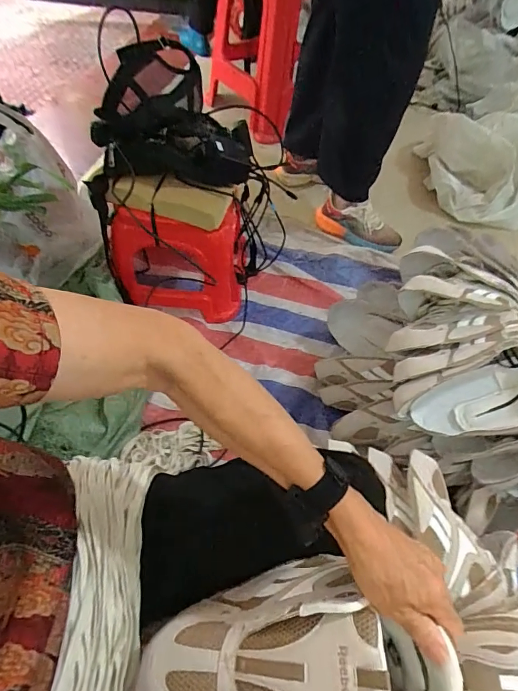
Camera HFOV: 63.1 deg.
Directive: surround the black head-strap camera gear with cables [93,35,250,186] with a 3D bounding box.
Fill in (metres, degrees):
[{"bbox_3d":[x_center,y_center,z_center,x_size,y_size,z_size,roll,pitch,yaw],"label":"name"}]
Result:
[{"bbox_3d":[-0.164,-0.432,0.806,0.310,0.218,0.143,-10,55,-13],"label":"black head-strap camera gear with cables"}]

